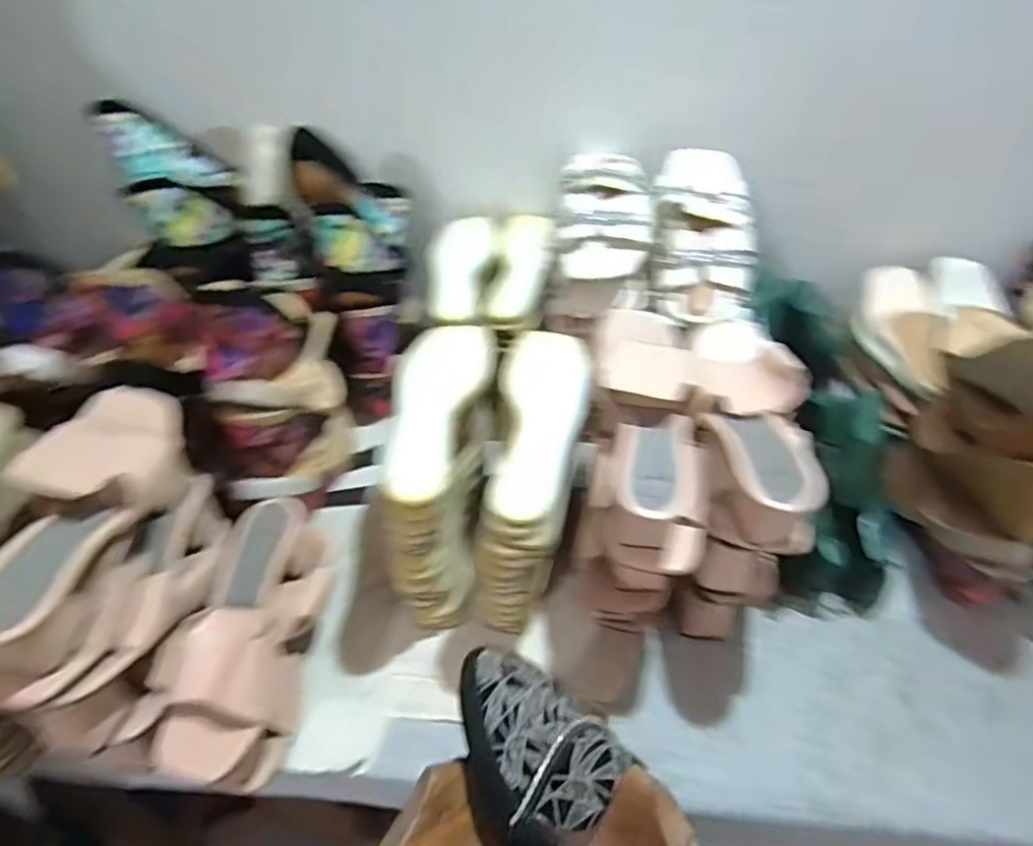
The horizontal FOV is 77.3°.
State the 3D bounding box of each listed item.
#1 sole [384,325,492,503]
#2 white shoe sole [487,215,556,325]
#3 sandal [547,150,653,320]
[{"bbox_3d":[-0.082,-0.022,0.640,0.080,0.027,0.238,7,45,10],"label":"sole"},{"bbox_3d":[0.010,-0.209,0.853,0.067,0.039,0.224,3,45,6],"label":"white shoe sole"},{"bbox_3d":[0.102,-0.223,0.789,0.118,0.123,0.216,2,45,5],"label":"sandal"}]

